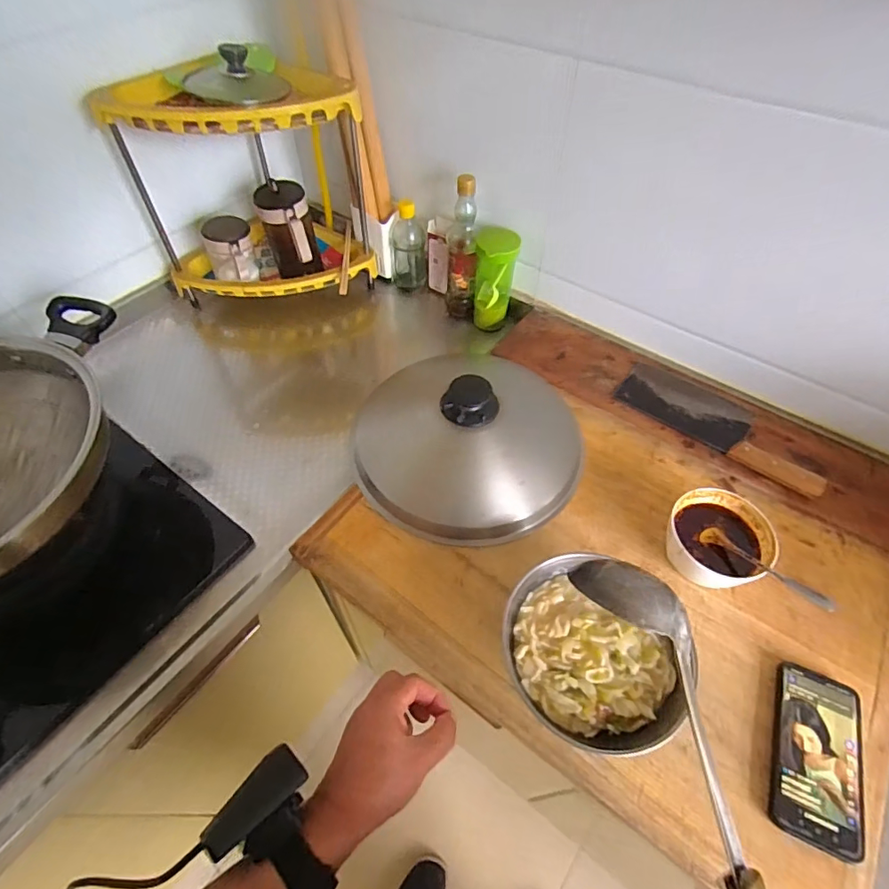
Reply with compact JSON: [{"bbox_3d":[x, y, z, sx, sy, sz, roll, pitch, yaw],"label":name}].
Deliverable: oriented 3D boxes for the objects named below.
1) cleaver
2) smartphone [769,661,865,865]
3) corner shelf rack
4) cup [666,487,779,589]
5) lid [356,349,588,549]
[{"bbox_3d":[0.399,-0.034,0.722,0.287,0.025,0.097,35,55,26],"label":"cleaver"},{"bbox_3d":[0.361,0.297,0.479,0.076,0.013,0.153,20,50,15],"label":"smartphone"},{"bbox_3d":[-0.316,-0.461,0.866,0.364,0.323,0.263,-2,48,-4],"label":"corner shelf rack"},{"bbox_3d":[0.320,0.116,0.588,0.108,0.059,0.111,1,48,-1],"label":"cup"},{"bbox_3d":[0.043,-0.030,0.680,0.292,0.104,0.308,1,48,-1],"label":"lid"}]

